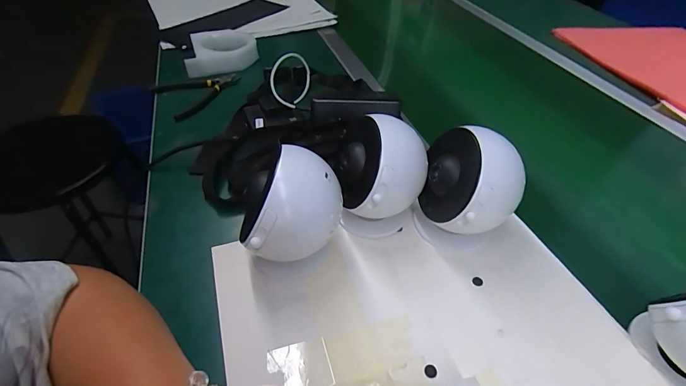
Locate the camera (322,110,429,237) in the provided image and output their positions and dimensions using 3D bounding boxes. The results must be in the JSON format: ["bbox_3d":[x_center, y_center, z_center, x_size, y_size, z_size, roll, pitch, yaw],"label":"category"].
[{"bbox_3d":[0.037,-0.011,0.381,0.087,0.121,0.079,-13,46,-15],"label":"camera"}]

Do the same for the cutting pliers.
[{"bbox_3d":[-0.244,-0.177,0.621,0.135,0.020,0.116,-30,53,-29],"label":"cutting pliers"}]

